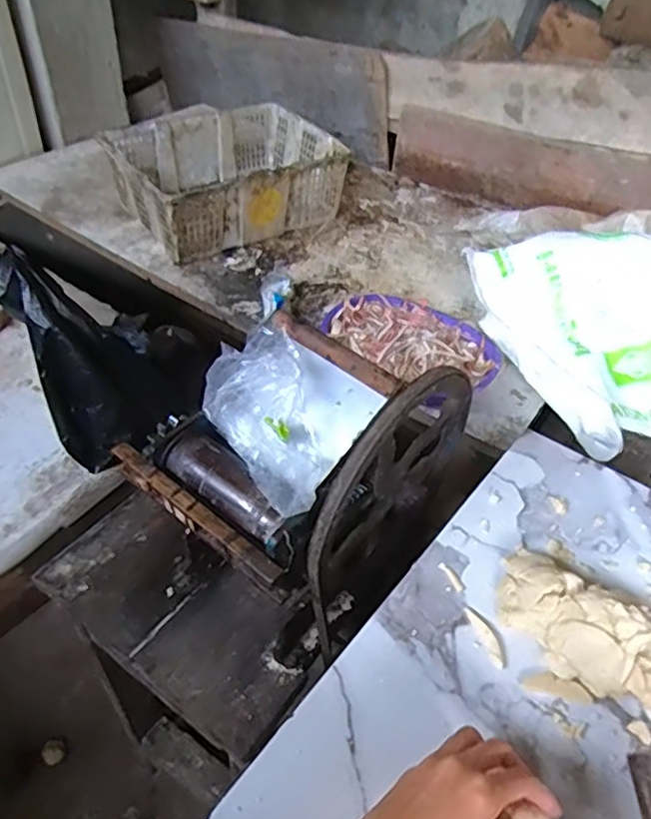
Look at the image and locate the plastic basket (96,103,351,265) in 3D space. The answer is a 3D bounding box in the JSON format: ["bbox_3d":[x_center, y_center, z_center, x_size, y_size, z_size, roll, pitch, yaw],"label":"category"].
[{"bbox_3d":[-0.224,-0.533,1.416,0.474,0.153,0.338,-25,52,-27],"label":"plastic basket"}]

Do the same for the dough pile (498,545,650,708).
[{"bbox_3d":[0.206,0.169,0.493,0.076,0.062,0.158,-30,42,-31],"label":"dough pile"}]

